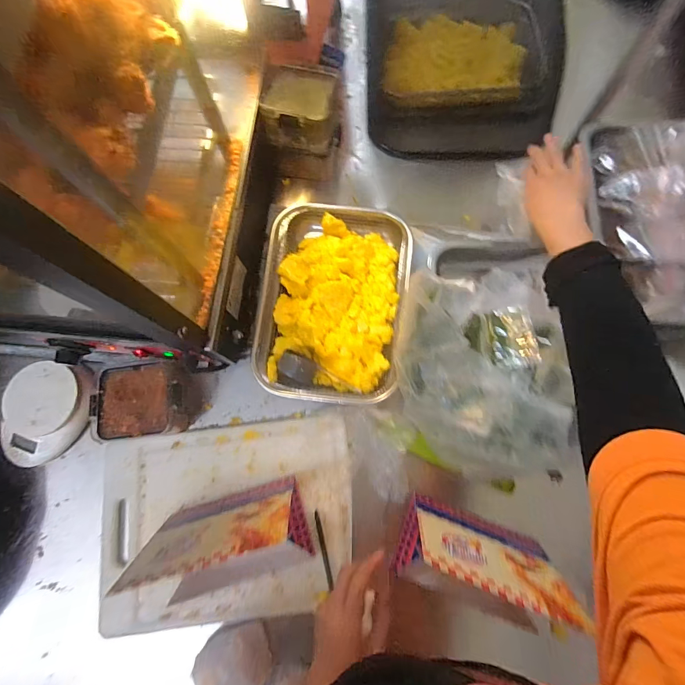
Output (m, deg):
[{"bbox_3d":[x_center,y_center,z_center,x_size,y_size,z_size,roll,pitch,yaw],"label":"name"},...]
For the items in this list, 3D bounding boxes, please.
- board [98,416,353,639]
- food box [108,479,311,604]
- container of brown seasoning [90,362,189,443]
[{"bbox_3d":[-0.157,0.244,0.502,0.340,0.022,0.244,-7,77,0],"label":"board"},{"bbox_3d":[-0.133,0.240,0.419,0.166,0.161,0.105,-16,77,-2],"label":"food box"},{"bbox_3d":[-0.281,0.088,0.518,0.115,0.063,0.114,-8,77,0],"label":"container of brown seasoning"}]

